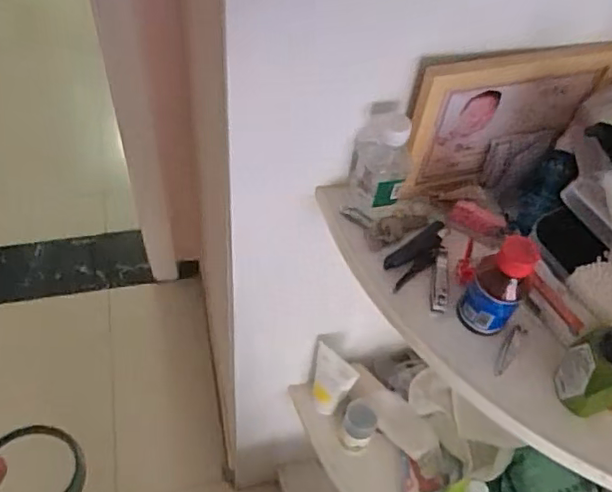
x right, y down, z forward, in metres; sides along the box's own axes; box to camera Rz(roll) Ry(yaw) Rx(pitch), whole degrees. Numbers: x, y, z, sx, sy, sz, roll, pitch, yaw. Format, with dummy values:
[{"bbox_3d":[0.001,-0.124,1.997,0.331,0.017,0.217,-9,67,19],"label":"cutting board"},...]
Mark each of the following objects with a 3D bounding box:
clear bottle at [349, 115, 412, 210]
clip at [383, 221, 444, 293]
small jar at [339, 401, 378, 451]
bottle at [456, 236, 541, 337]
[{"bbox_3d":[0.069,-0.074,0.547,0.051,0.108,0.042,13,52,4],"label":"clear bottle"},{"bbox_3d":[0.104,0.008,0.548,0.072,0.022,0.031,-31,61,-26],"label":"clip"},{"bbox_3d":[0.076,0.266,0.872,0.046,0.098,0.046,3,52,-4],"label":"small jar"},{"bbox_3d":[0.157,0.032,0.475,0.043,0.094,0.042,33,56,19],"label":"bottle"}]

